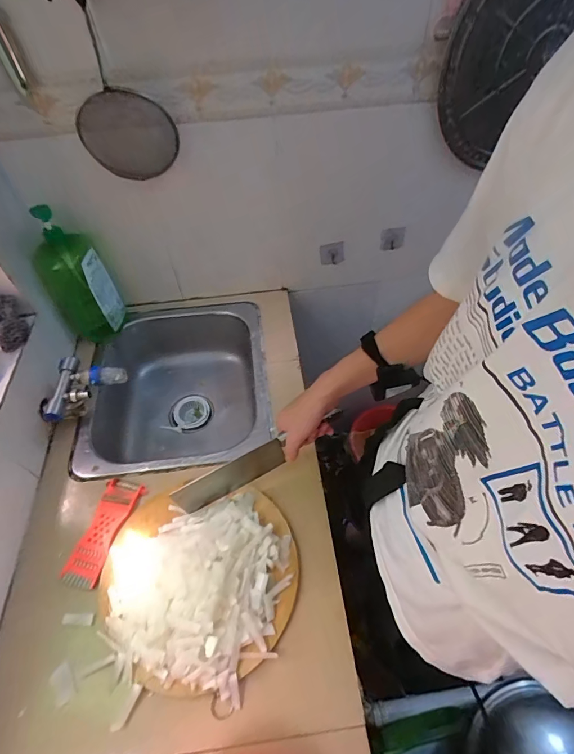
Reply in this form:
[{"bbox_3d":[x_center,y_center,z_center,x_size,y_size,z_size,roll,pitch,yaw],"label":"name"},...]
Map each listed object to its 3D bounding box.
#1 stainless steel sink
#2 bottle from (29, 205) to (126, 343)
[{"bbox_3d":[-0.240,0.053,0.902,0.385,0.202,0.416,-7,53,-3],"label":"stainless steel sink"},{"bbox_3d":[-0.434,-0.207,0.806,0.118,0.265,0.101,-28,57,-18],"label":"bottle"}]

